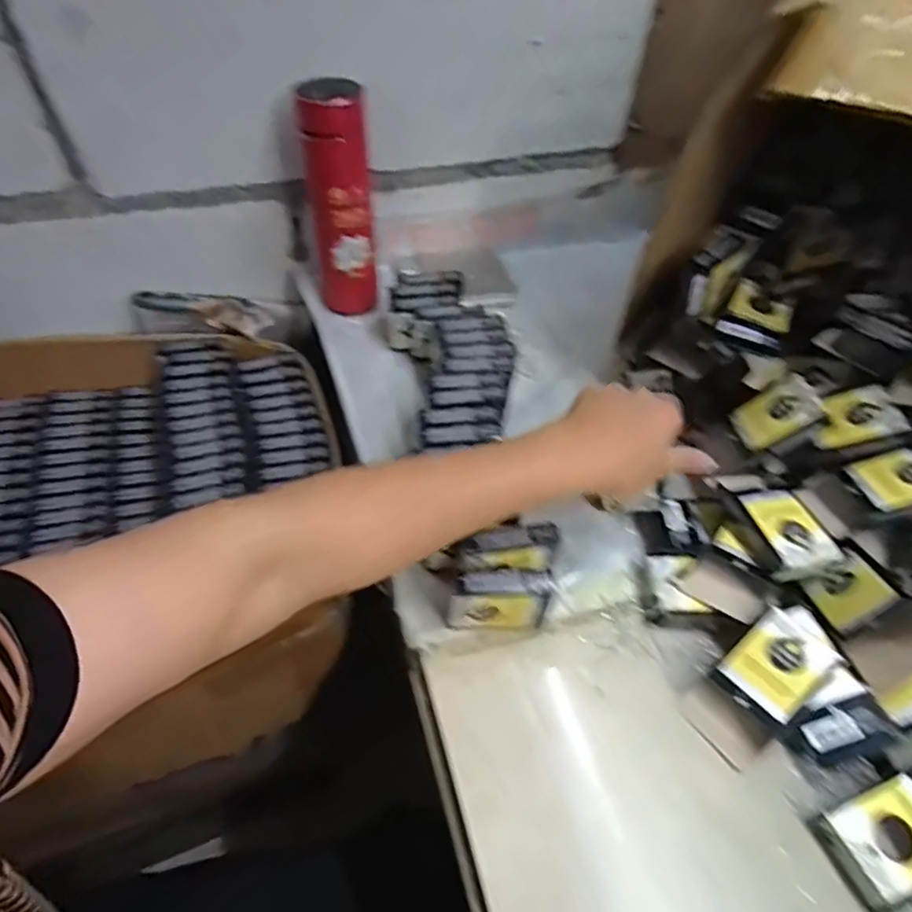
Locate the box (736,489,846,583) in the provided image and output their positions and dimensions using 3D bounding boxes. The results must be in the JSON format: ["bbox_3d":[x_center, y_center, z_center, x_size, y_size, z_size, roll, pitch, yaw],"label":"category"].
[{"bbox_3d":[0.249,0.058,0.461,0.053,0.022,0.066,-10,51,-11],"label":"box"}]

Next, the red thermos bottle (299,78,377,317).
[{"bbox_3d":[-0.120,-0.264,0.634,0.065,0.232,0.076,-5,50,-8],"label":"red thermos bottle"}]

